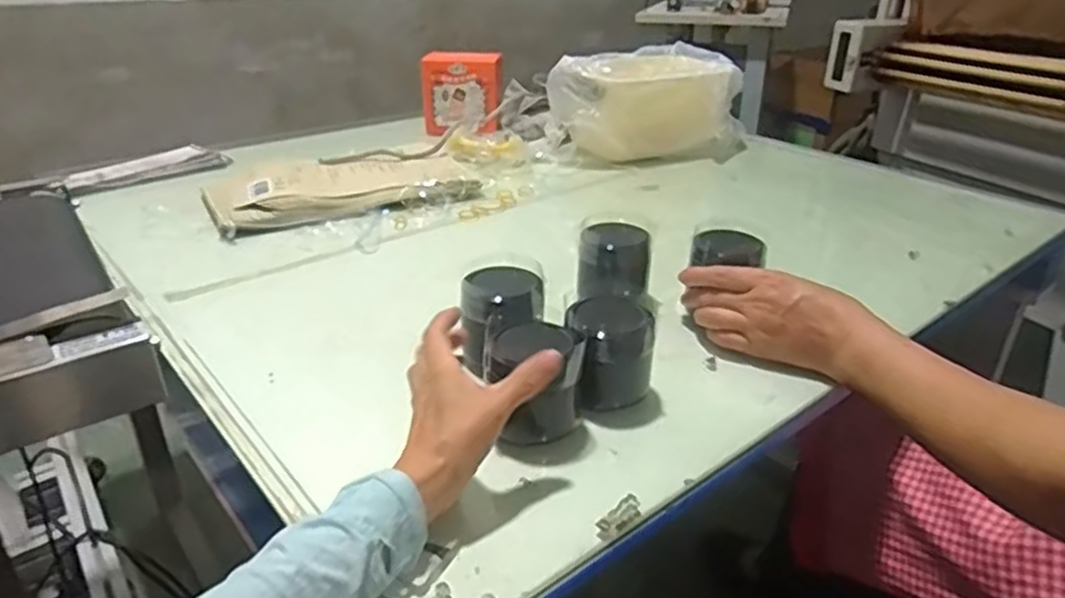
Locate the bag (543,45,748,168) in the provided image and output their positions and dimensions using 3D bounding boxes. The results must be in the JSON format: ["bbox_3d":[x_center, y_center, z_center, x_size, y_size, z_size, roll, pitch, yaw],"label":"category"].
[{"bbox_3d":[0.184,-0.291,1.093,0.270,0.138,0.194,-20,33,-34],"label":"bag"}]

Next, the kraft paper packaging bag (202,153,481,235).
[{"bbox_3d":[-0.250,-0.150,0.939,0.320,0.022,0.185,-14,30,-25],"label":"kraft paper packaging bag"}]

